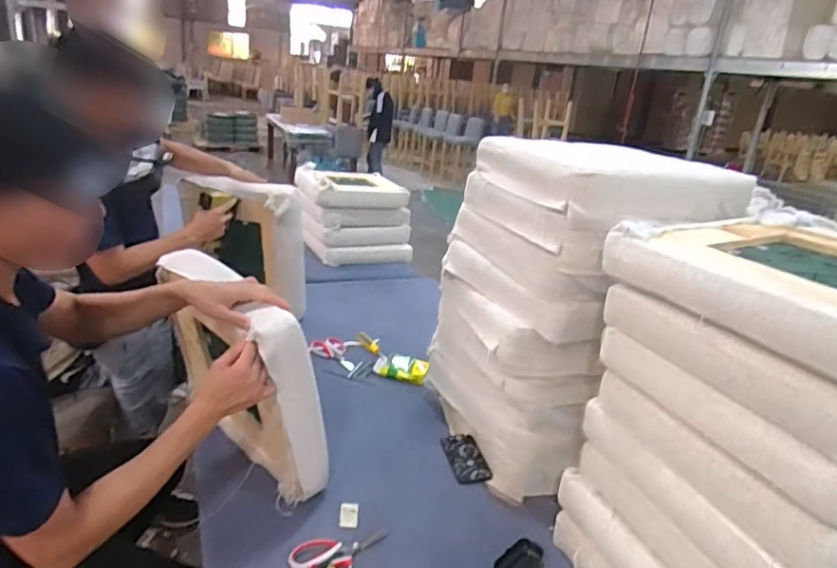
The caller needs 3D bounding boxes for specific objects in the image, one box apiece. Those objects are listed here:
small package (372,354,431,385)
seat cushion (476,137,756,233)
[{"bbox_3d":[-0.053,0.246,1.692,0.165,0.022,0.115,11,22,15],"label":"small package"},{"bbox_3d":[0.439,-0.239,1.260,0.480,0.103,0.425,-3,23,-22],"label":"seat cushion"}]

